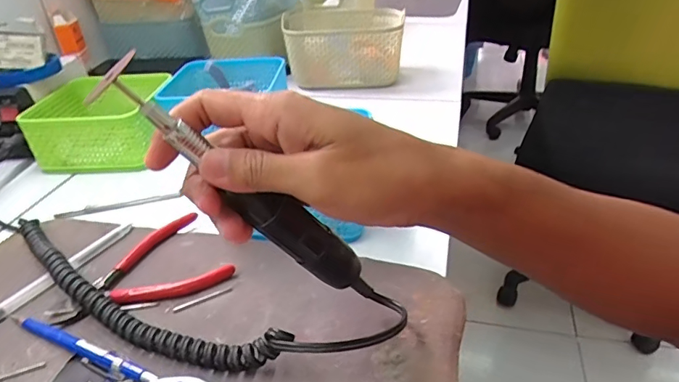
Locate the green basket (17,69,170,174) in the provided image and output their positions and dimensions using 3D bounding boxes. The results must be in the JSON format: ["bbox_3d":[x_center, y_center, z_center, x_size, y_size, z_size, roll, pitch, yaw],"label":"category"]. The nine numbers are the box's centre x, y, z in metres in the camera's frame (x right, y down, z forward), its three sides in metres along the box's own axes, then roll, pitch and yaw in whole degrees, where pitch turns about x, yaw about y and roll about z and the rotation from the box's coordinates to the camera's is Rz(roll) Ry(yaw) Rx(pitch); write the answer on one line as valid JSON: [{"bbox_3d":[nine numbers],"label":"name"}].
[{"bbox_3d":[-0.258,-0.082,0.550,0.123,0.065,0.130,-1,33,5],"label":"green basket"}]

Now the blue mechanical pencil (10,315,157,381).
[{"bbox_3d":[-0.168,0.100,0.310,0.129,0.007,0.011,13,37,25],"label":"blue mechanical pencil"}]

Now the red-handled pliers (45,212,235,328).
[{"bbox_3d":[-0.147,0.063,0.353,0.118,0.023,0.064,-25,38,-29],"label":"red-handled pliers"}]

